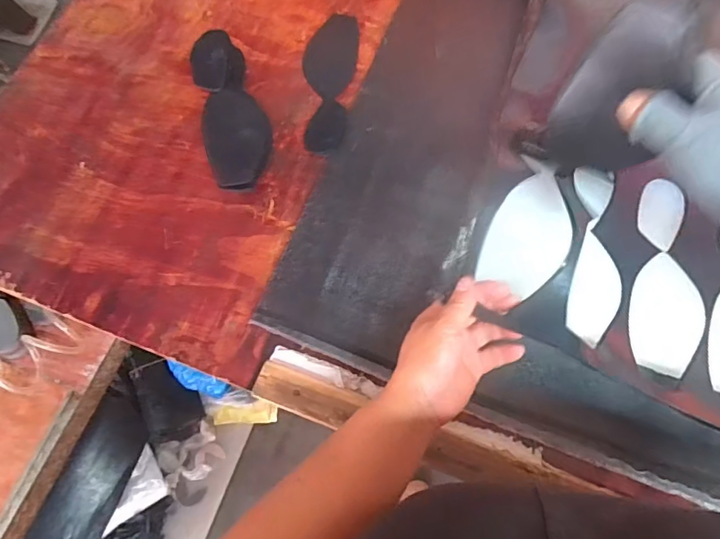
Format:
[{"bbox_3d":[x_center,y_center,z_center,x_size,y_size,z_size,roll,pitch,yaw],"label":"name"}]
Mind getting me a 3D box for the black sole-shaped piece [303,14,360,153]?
[{"bbox_3d":[-0.037,-0.215,0.564,0.059,0.004,0.185,4,69,4],"label":"black sole-shaped piece"}]

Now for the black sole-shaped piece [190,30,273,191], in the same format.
[{"bbox_3d":[-0.138,-0.174,0.536,0.065,0.034,0.186,-14,69,-3],"label":"black sole-shaped piece"}]

